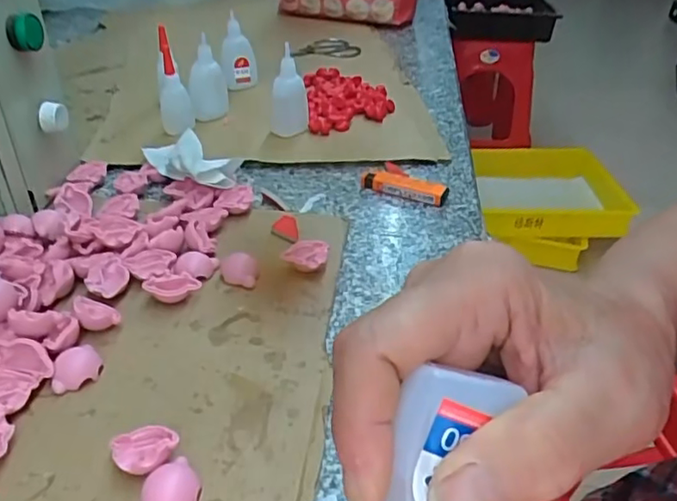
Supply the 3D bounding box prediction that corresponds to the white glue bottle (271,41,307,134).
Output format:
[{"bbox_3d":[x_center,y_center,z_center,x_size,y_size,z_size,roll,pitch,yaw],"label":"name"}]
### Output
[{"bbox_3d":[-0.053,-0.167,0.651,0.041,0.092,0.044,-1,35,-6],"label":"white glue bottle"}]

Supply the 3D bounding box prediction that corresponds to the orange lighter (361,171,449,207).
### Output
[{"bbox_3d":[0.060,-0.059,0.559,0.082,0.018,0.020,15,38,20],"label":"orange lighter"}]

